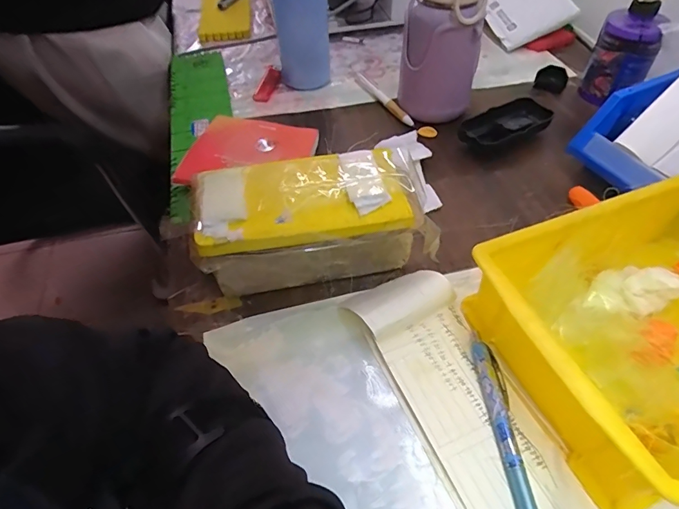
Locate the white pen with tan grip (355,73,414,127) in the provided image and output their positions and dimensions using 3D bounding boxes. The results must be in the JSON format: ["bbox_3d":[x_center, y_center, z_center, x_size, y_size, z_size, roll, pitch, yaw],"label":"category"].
[{"bbox_3d":[0.056,-0.202,0.575,0.016,0.015,0.128,-23,53,-17],"label":"white pen with tan grip"}]

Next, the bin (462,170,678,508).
[{"bbox_3d":[0.238,0.042,0.316,0.245,0.072,0.171,-18,52,-13],"label":"bin"}]

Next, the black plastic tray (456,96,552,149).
[{"bbox_3d":[0.195,-0.149,0.517,0.125,0.022,0.056,-22,53,-17],"label":"black plastic tray"}]

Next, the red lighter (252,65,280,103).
[{"bbox_3d":[-0.097,-0.232,0.610,0.024,0.016,0.072,6,50,6],"label":"red lighter"}]

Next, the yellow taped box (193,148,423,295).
[{"bbox_3d":[-0.018,-0.021,0.361,0.174,0.098,0.076,-9,50,-7],"label":"yellow taped box"}]

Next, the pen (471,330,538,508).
[{"bbox_3d":[0.109,0.117,0.297,0.017,0.011,0.141,-2,50,0],"label":"pen"}]

